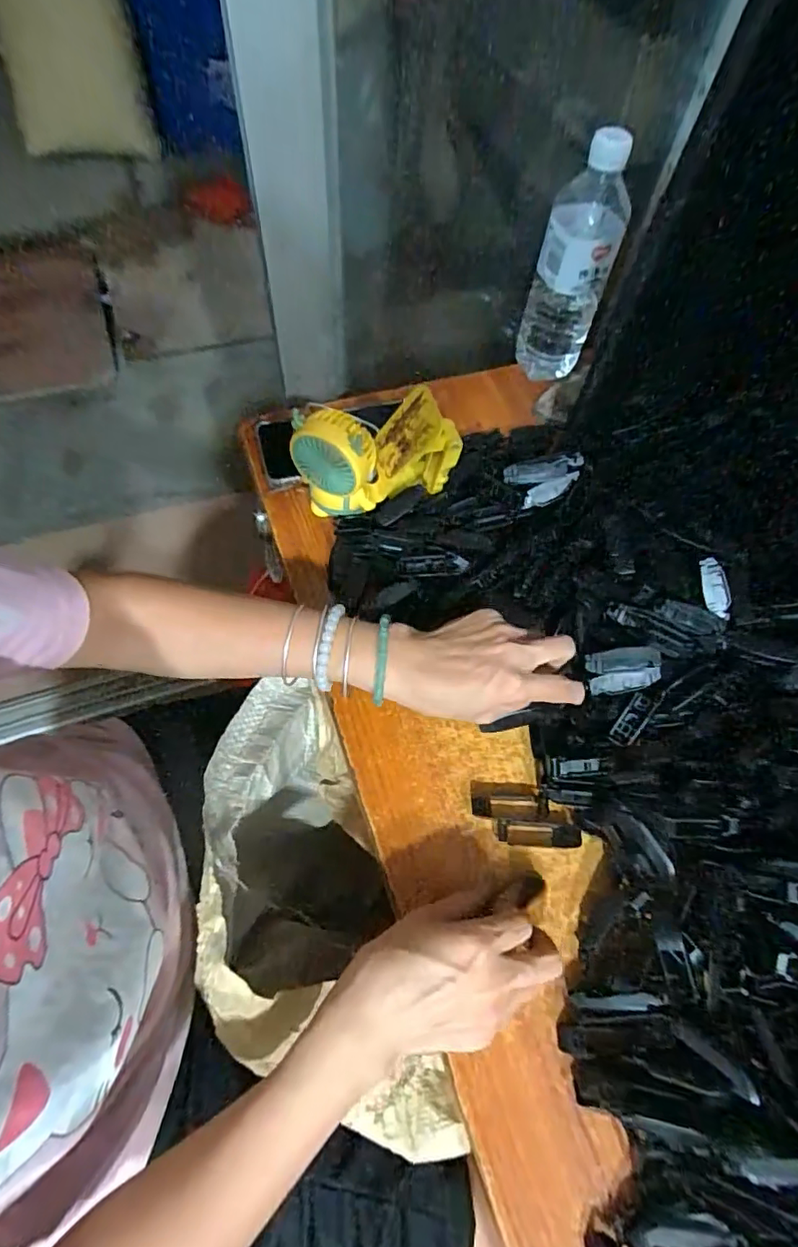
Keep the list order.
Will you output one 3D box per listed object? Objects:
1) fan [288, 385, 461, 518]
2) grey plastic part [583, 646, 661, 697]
[{"bbox_3d":[-0.019,-0.139,0.475,0.131,0.098,0.056,-22,66,-14],"label":"fan"},{"bbox_3d":[0.157,0.032,0.385,0.049,0.032,0.010,-13,17,10],"label":"grey plastic part"}]

